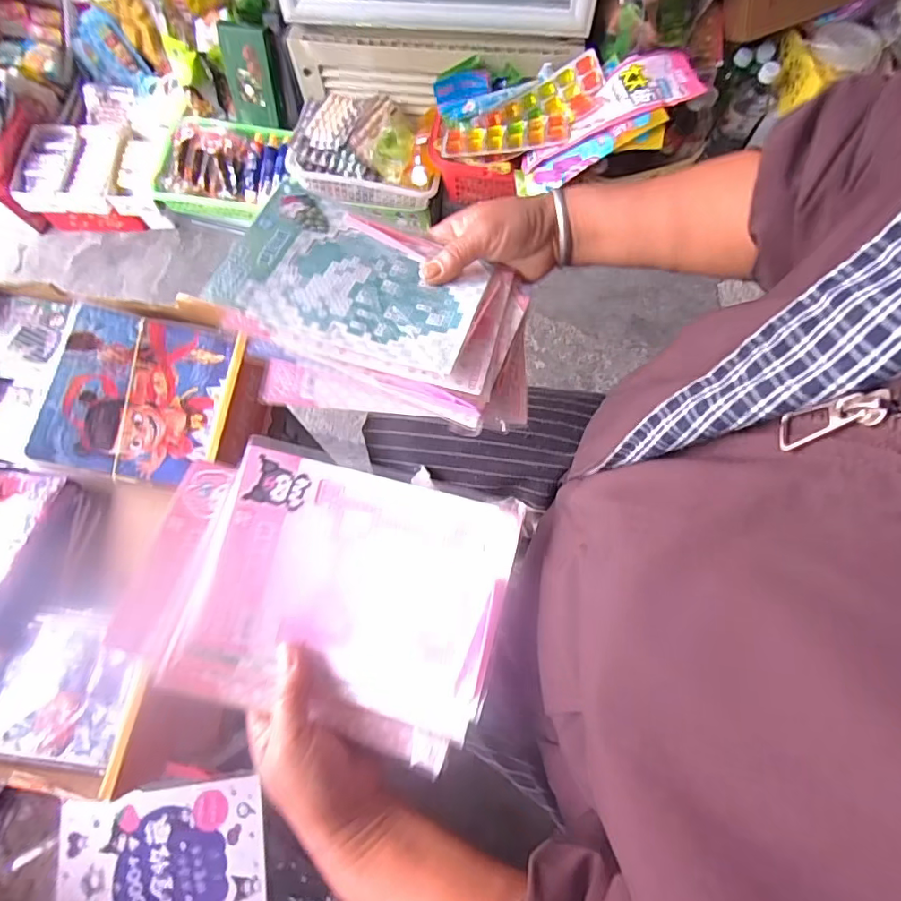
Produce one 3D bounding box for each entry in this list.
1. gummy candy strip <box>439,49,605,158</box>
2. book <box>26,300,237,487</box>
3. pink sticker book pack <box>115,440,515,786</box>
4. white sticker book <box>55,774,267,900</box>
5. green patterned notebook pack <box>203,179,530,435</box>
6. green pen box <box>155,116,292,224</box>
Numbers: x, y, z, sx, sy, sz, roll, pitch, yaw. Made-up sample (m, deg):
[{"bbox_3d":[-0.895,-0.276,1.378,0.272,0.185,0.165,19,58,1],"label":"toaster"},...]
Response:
[{"bbox_3d":[0.125,-0.567,0.889,0.282,0.032,0.144,-20,72,10],"label":"gummy candy strip"},{"bbox_3d":[-0.269,-0.049,0.448,0.130,0.012,0.145,11,76,-15],"label":"book"},{"bbox_3d":[-0.082,0.085,0.328,0.224,0.023,0.166,19,86,3],"label":"pink sticker book pack"},{"bbox_3d":[-0.276,0.406,0.493,0.194,0.009,0.147,-10,72,-1],"label":"white sticker book"},{"bbox_3d":[-0.050,-0.106,0.376,0.216,0.046,0.169,7,73,4],"label":"green patterned notebook pack"},{"bbox_3d":[-0.432,-0.554,1.011,0.276,0.075,0.189,8,73,5],"label":"green pen box"}]

